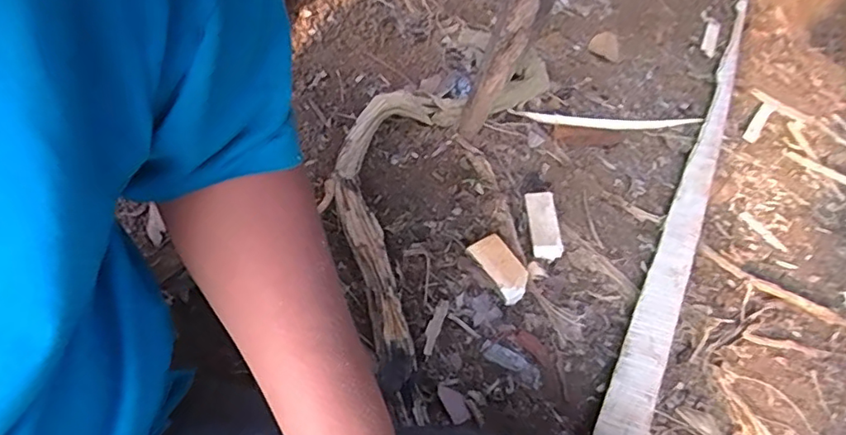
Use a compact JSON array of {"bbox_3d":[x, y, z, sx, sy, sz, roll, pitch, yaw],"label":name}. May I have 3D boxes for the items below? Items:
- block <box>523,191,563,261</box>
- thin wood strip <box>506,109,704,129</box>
[{"bbox_3d":[0.162,0.010,0.765,0.038,0.028,0.091,-8,62,4],"label":"block"},{"bbox_3d":[0.346,-0.174,1.026,0.512,0.020,0.027,-4,40,-35],"label":"thin wood strip"}]

